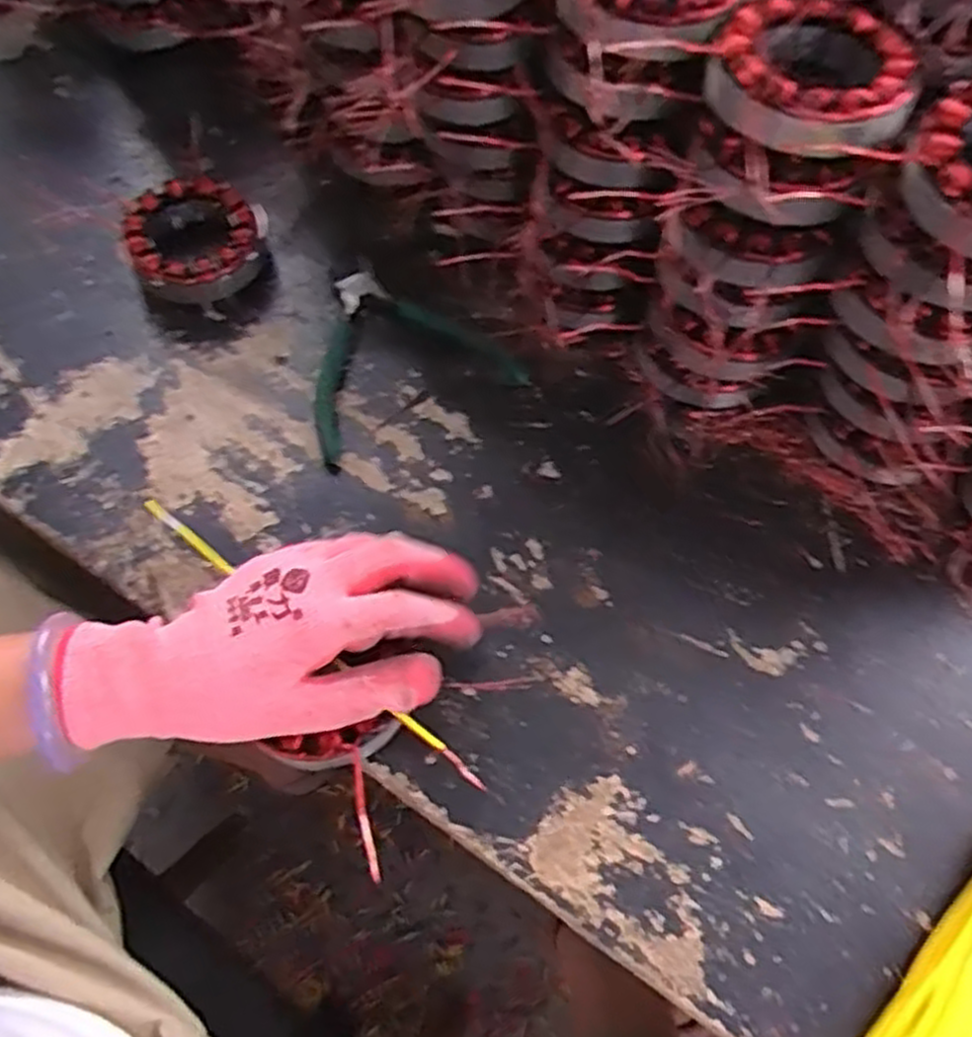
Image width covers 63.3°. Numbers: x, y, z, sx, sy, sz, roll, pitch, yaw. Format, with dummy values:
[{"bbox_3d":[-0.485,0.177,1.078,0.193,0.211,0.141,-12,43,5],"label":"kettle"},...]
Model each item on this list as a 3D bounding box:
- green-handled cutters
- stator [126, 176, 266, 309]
[{"bbox_3d":[-0.064,-0.107,0.497,0.131,0.010,0.123,-28,68,-12],"label":"green-handled cutters"},{"bbox_3d":[-0.189,-0.185,0.520,0.086,0.032,0.087,0,66,1],"label":"stator"}]

